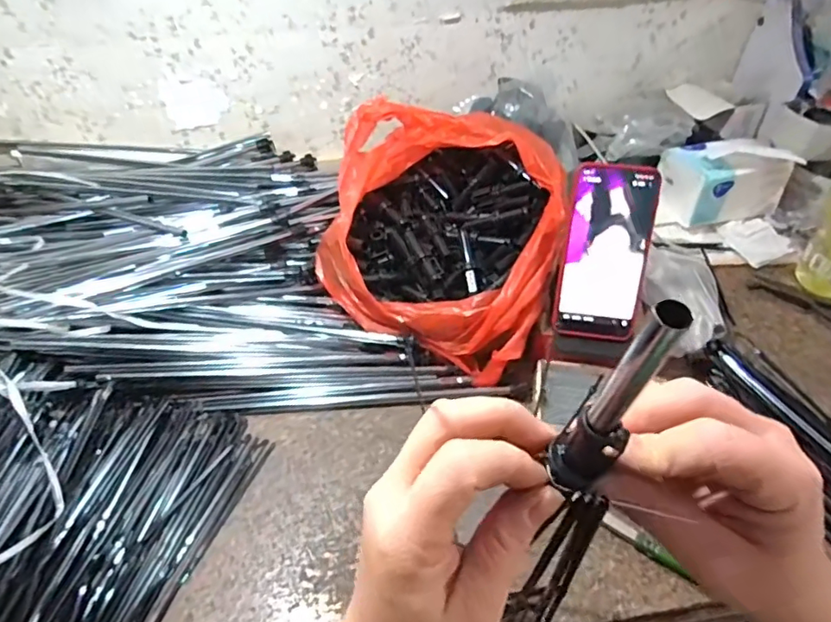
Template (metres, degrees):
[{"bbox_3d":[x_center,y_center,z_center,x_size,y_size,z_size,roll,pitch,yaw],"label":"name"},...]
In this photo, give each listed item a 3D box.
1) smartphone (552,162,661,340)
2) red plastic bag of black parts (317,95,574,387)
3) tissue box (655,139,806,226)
[{"bbox_3d":[0.181,-0.054,0.507,0.080,0.164,0.013,6,14,8],"label":"smartphone"},{"bbox_3d":[0.035,-0.095,0.580,0.240,0.170,0.234,16,45,18],"label":"red plastic bag of black parts"},{"bbox_3d":[0.417,-0.181,0.729,0.150,0.099,0.094,-13,44,-12],"label":"tissue box"}]

